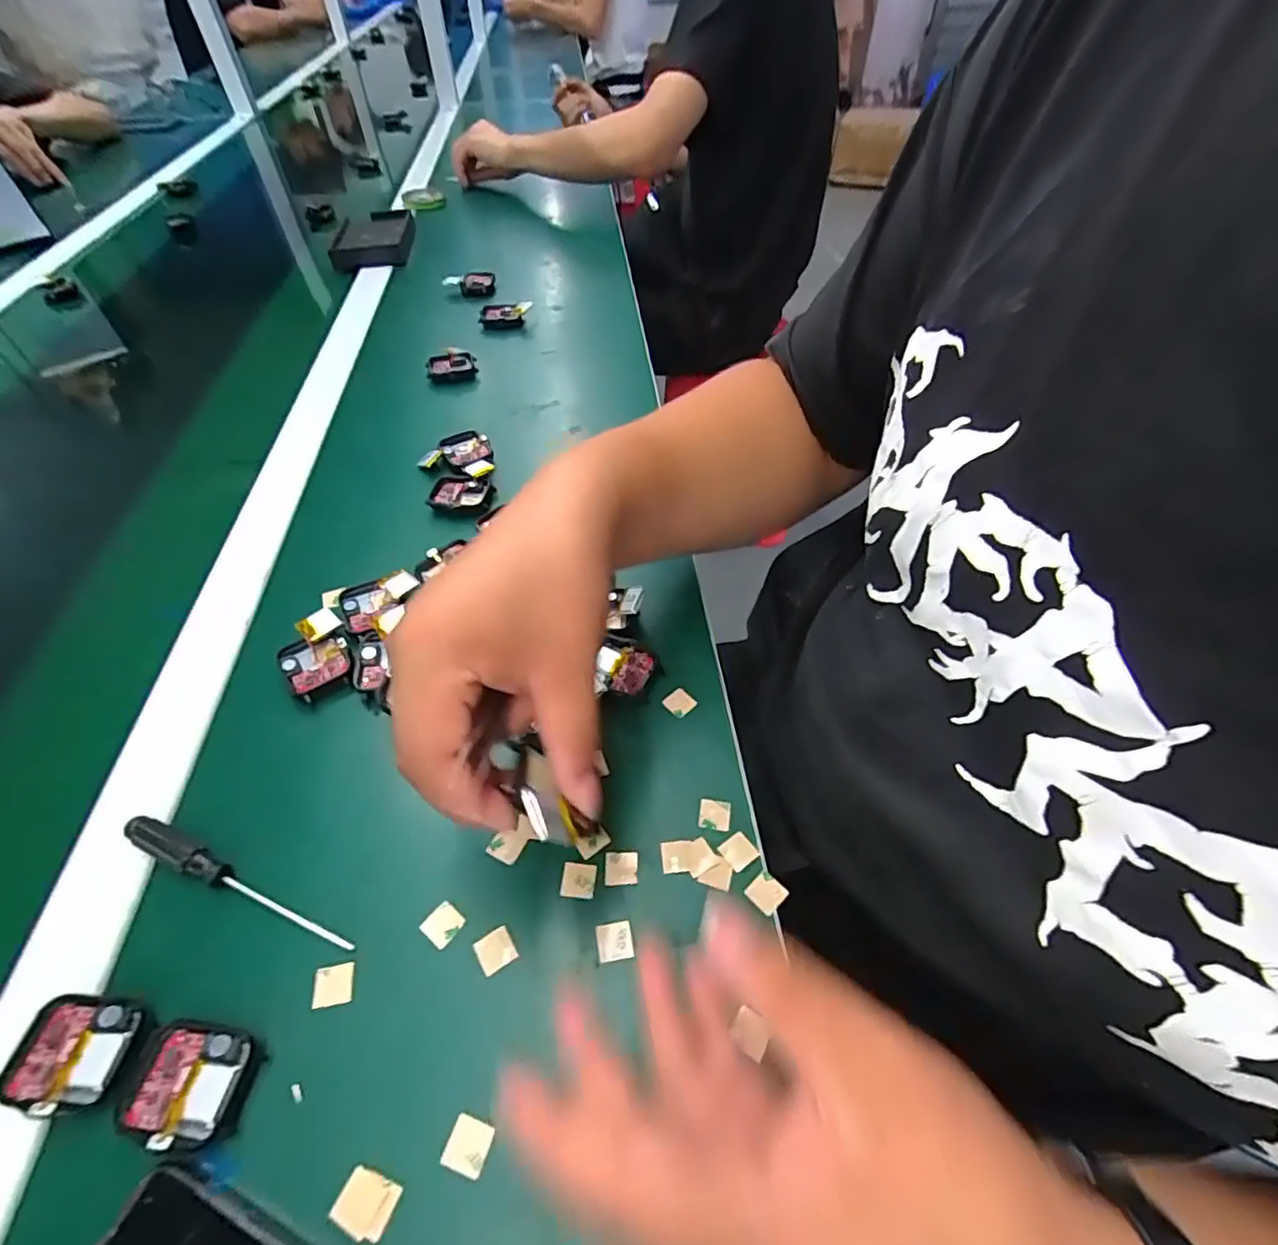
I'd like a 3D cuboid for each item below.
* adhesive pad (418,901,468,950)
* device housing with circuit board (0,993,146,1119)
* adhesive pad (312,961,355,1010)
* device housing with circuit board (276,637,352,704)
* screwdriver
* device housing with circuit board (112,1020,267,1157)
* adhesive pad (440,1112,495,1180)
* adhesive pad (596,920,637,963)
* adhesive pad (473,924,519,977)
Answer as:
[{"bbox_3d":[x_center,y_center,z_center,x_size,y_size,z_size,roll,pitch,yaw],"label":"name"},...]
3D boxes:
[{"bbox_3d":[-0.090,0.138,0.275,0.016,0.004,0.016,30,56,22],"label":"adhesive pad"},{"bbox_3d":[-0.226,0.172,0.240,0.043,0.007,0.038,4,50,3],"label":"device housing with circuit board"},{"bbox_3d":[-0.133,0.157,0.260,0.016,0.004,0.016,-9,51,-7],"label":"adhesive pad"},{"bbox_3d":[-0.194,0.025,0.360,0.037,0.008,0.043,-26,55,-20],"label":"device housing with circuit board"},{"bbox_3d":[-0.191,0.122,0.281,0.129,0.010,0.013,19,53,15],"label":"screwdriver"},{"bbox_3d":[-0.175,0.179,0.233,0.047,0.006,0.037,4,50,3],"label":"device housing with circuit board"},{"bbox_3d":[-0.065,0.197,0.226,0.016,0.004,0.016,15,52,12],"label":"adhesive pad"},{"bbox_3d":[-0.011,0.144,0.271,0.016,0.004,0.016,-10,51,-8],"label":"adhesive pad"},{"bbox_3d":[-0.065,0.147,0.269,0.016,0.004,0.016,-27,55,-20],"label":"adhesive pad"}]

